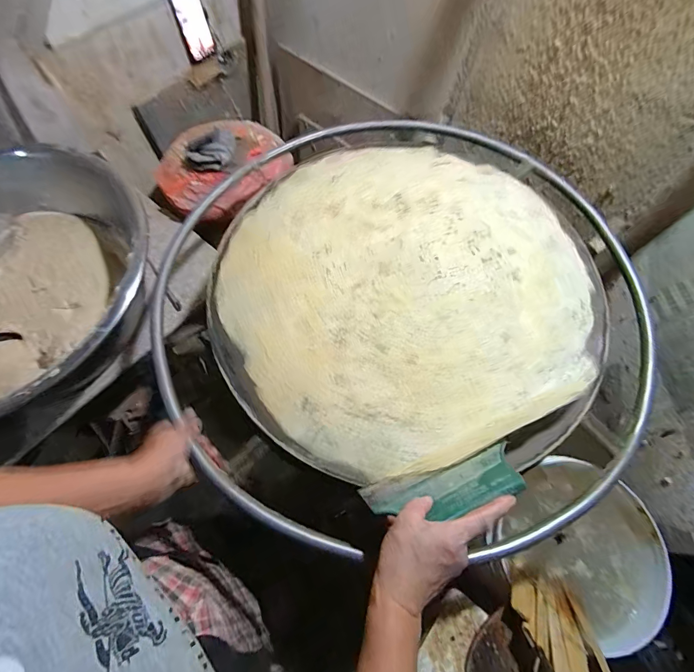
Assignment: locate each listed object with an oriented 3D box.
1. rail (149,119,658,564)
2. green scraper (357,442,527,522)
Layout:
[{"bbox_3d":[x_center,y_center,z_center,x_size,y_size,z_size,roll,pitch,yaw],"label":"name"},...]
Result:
[{"bbox_3d":[0.105,-0.087,0.637,0.841,0.058,0.826,0,67,-1],"label":"rail"},{"bbox_3d":[0.107,0.180,0.427,0.179,0.092,0.008,-21,99,5],"label":"green scraper"}]

